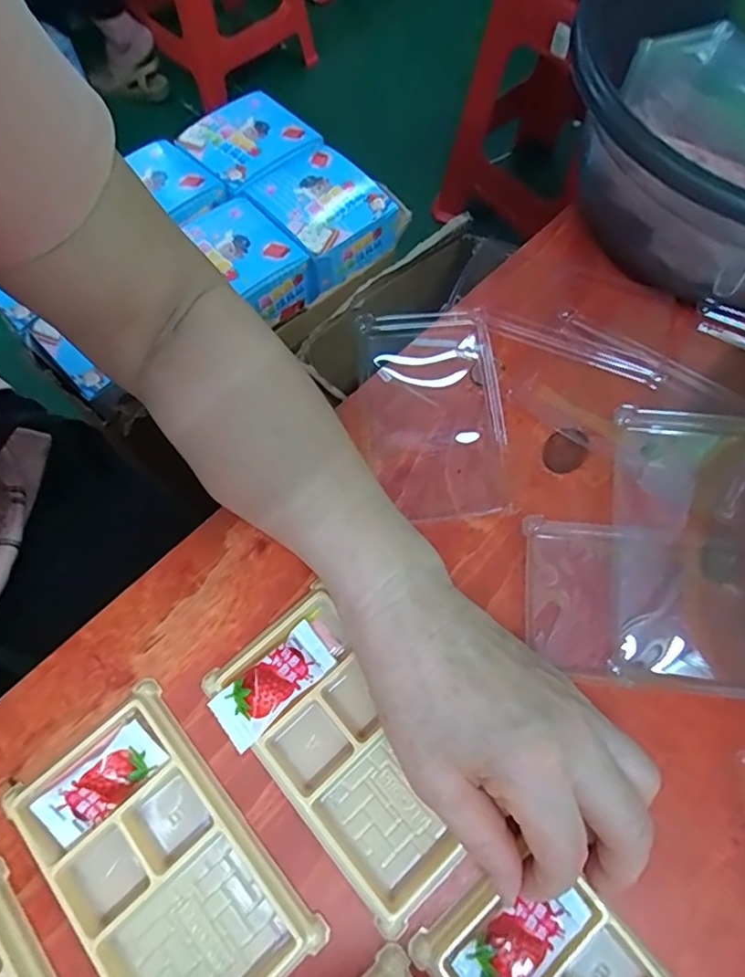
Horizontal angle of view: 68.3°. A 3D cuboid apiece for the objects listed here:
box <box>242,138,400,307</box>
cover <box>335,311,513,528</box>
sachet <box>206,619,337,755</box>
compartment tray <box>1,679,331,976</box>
[{"bbox_3d":[-0.075,-0.384,0.786,0.148,0.089,0.163,-38,72,-13],"label":"box"},{"bbox_3d":[0.032,-0.047,0.324,0.087,0.015,0.135,-3,68,-1],"label":"cover"},{"bbox_3d":[-0.047,0.095,0.266,0.059,0.013,0.026,-41,73,-14],"label":"sachet"},{"bbox_3d":[-0.093,0.163,0.236,0.073,0.016,0.134,-39,73,-14],"label":"compartment tray"}]

